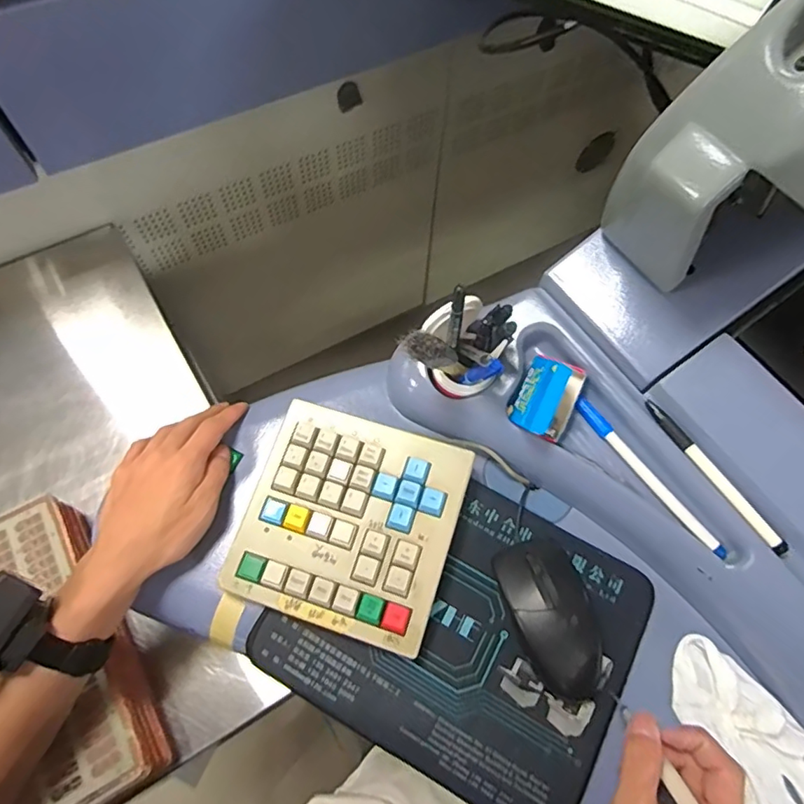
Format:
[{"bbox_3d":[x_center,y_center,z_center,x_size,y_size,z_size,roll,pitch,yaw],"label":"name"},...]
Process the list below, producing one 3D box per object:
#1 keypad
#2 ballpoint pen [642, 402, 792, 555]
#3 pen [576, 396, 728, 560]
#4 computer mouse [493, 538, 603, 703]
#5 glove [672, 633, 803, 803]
[{"bbox_3d":[-0.039,0.091,0.429,0.153,0.036,0.153,17,66,7],"label":"keypad"},{"bbox_3d":[0.221,0.050,0.395,0.013,0.008,0.128,-29,69,-14],"label":"ballpoint pen"},{"bbox_3d":[0.181,0.054,0.413,0.012,0.009,0.144,-32,70,-15],"label":"pen"},{"bbox_3d":[0.109,0.156,0.405,0.058,0.037,0.111,-12,66,-7],"label":"computer mouse"},{"bbox_3d":[0.245,0.238,0.376,0.073,0.025,0.155,-20,67,-10],"label":"glove"}]

